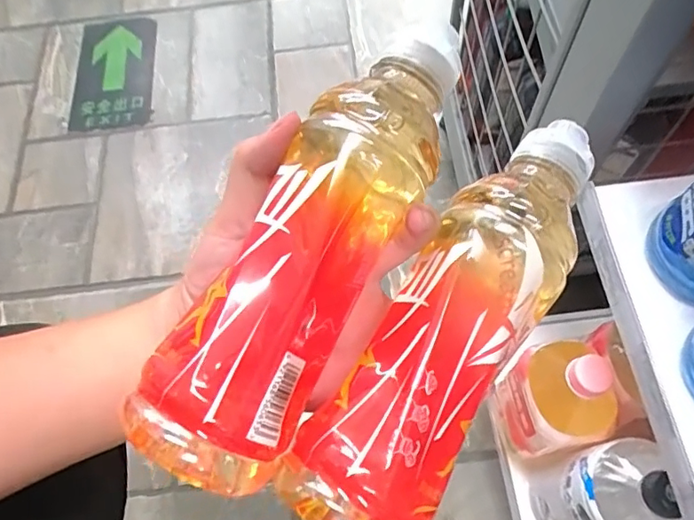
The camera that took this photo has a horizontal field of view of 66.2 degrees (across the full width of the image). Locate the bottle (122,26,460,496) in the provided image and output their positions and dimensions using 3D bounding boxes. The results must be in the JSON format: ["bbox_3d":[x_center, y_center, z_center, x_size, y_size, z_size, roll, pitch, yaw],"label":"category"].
[{"bbox_3d":[-0.013,-0.007,0.238,0.060,0.058,0.213,26,75,16],"label":"bottle"}]

